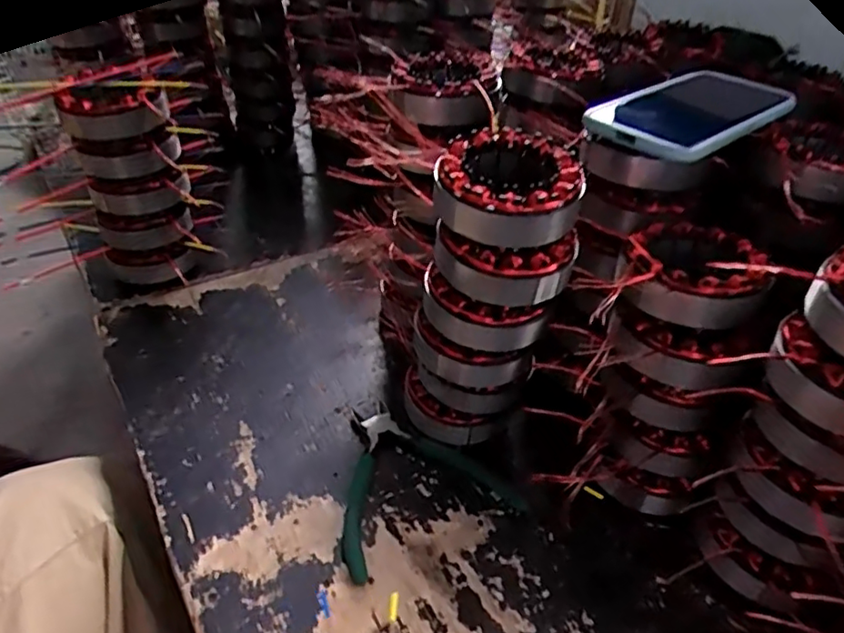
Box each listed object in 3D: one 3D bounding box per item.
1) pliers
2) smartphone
[{"bbox_3d":[-0.012,0.116,0.452,0.138,0.012,0.130,-15,40,-24],"label":"pliers"},{"bbox_3d":[0.191,-0.144,0.415,0.166,0.009,0.083,-28,48,-31],"label":"smartphone"}]

